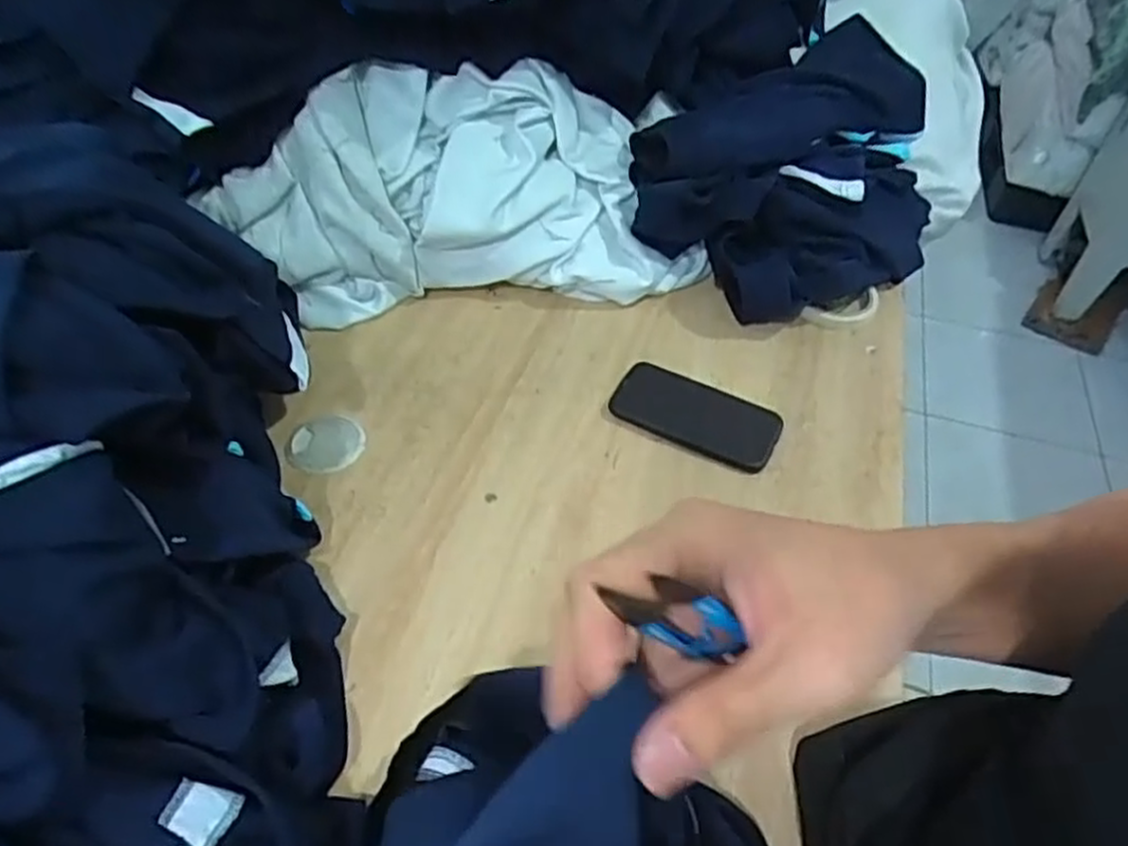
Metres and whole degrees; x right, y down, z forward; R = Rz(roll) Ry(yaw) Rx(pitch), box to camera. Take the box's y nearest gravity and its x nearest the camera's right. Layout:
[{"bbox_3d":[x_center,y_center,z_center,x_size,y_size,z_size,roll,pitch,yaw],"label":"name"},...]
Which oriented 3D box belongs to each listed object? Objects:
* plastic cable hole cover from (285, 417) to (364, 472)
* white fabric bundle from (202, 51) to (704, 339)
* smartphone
[{"bbox_3d":[-0.214,0.018,0.683,0.068,0.010,0.064,-12,49,-13],"label":"plastic cable hole cover"},{"bbox_3d":[-0.099,-0.239,0.806,0.542,0.176,0.210,-10,49,-12],"label":"white fabric bundle"},{"bbox_3d":[0.123,-0.007,0.716,0.154,0.009,0.081,23,50,18],"label":"smartphone"}]

